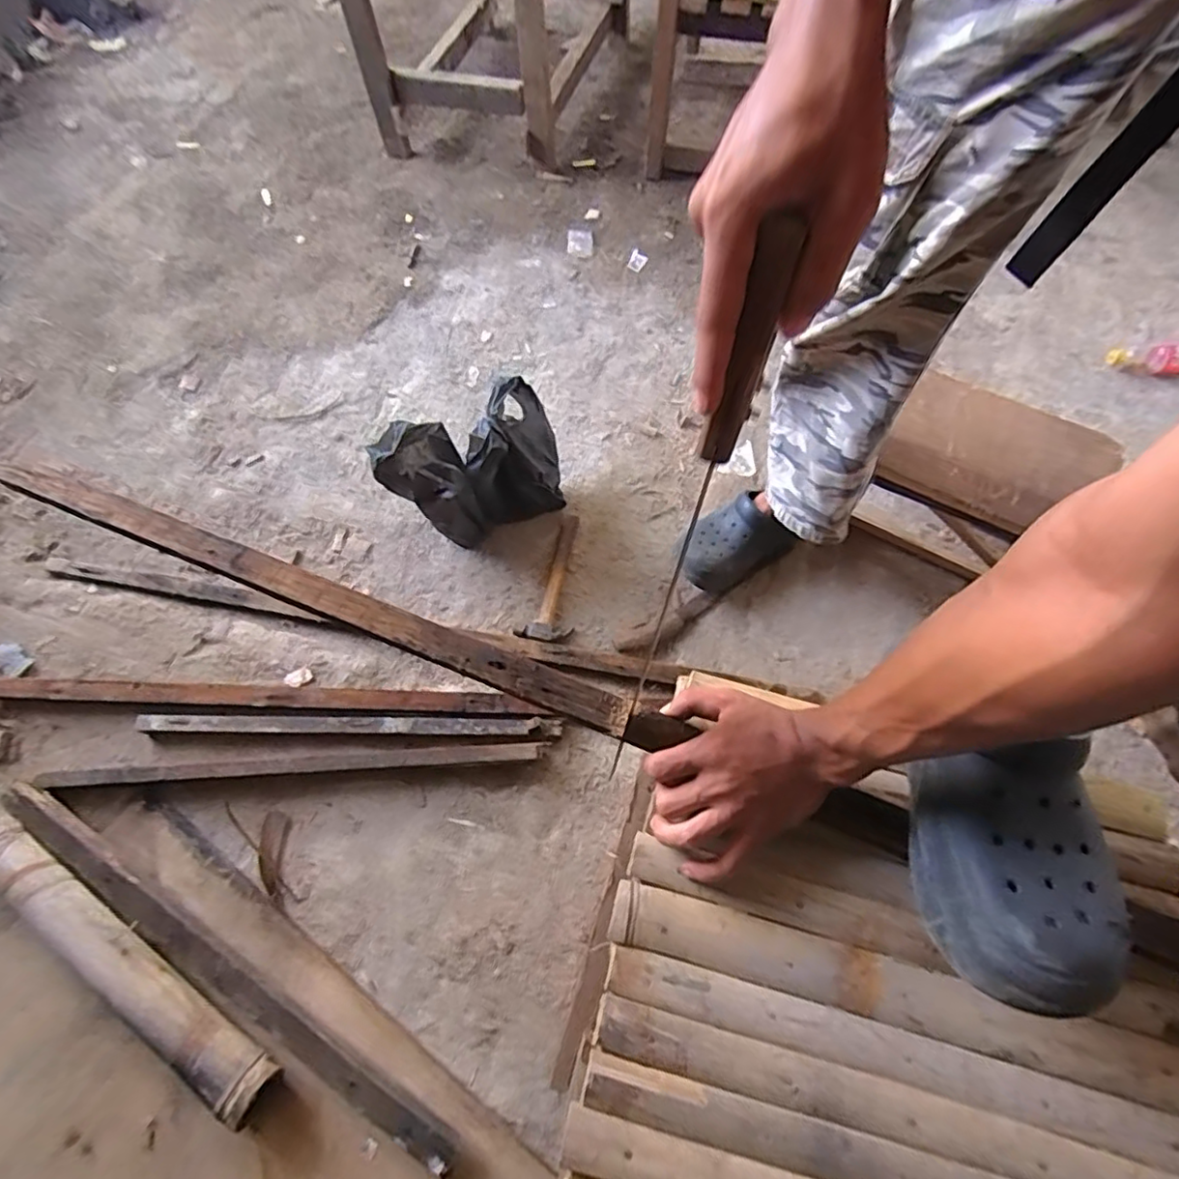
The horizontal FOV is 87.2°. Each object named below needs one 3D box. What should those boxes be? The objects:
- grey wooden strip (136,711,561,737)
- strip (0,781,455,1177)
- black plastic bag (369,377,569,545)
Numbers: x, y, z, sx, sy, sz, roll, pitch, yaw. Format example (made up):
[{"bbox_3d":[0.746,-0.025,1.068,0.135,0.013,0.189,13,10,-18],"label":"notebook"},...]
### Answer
[{"bbox_3d":[-0.348,0.194,0.898,0.598,0.030,0.036,1,62,-2],"label":"grey wooden strip"},{"bbox_3d":[-0.459,0.446,0.753,0.735,0.039,0.046,29,64,14],"label":"strip"},{"bbox_3d":[-0.181,-0.197,1.029,0.286,0.227,0.125,-32,67,-14],"label":"black plastic bag"}]

